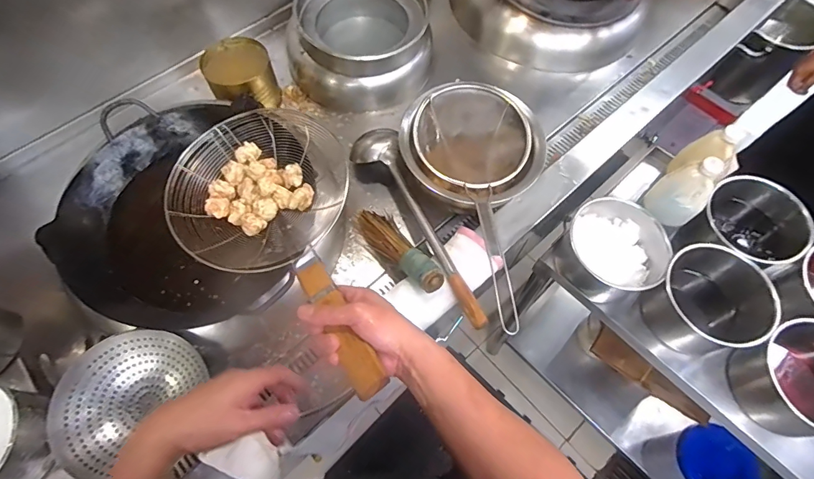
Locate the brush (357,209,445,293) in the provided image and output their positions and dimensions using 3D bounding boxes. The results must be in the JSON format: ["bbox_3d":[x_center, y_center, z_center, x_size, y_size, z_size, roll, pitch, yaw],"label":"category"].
[{"bbox_3d":[-0.020,0.011,0.850,0.073,0.045,0.271,-34,44,-15],"label":"brush"}]

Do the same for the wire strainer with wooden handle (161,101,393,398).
[{"bbox_3d":[-0.169,0.012,0.577,0.211,0.100,0.504,-34,54,-15],"label":"wire strainer with wooden handle"}]

